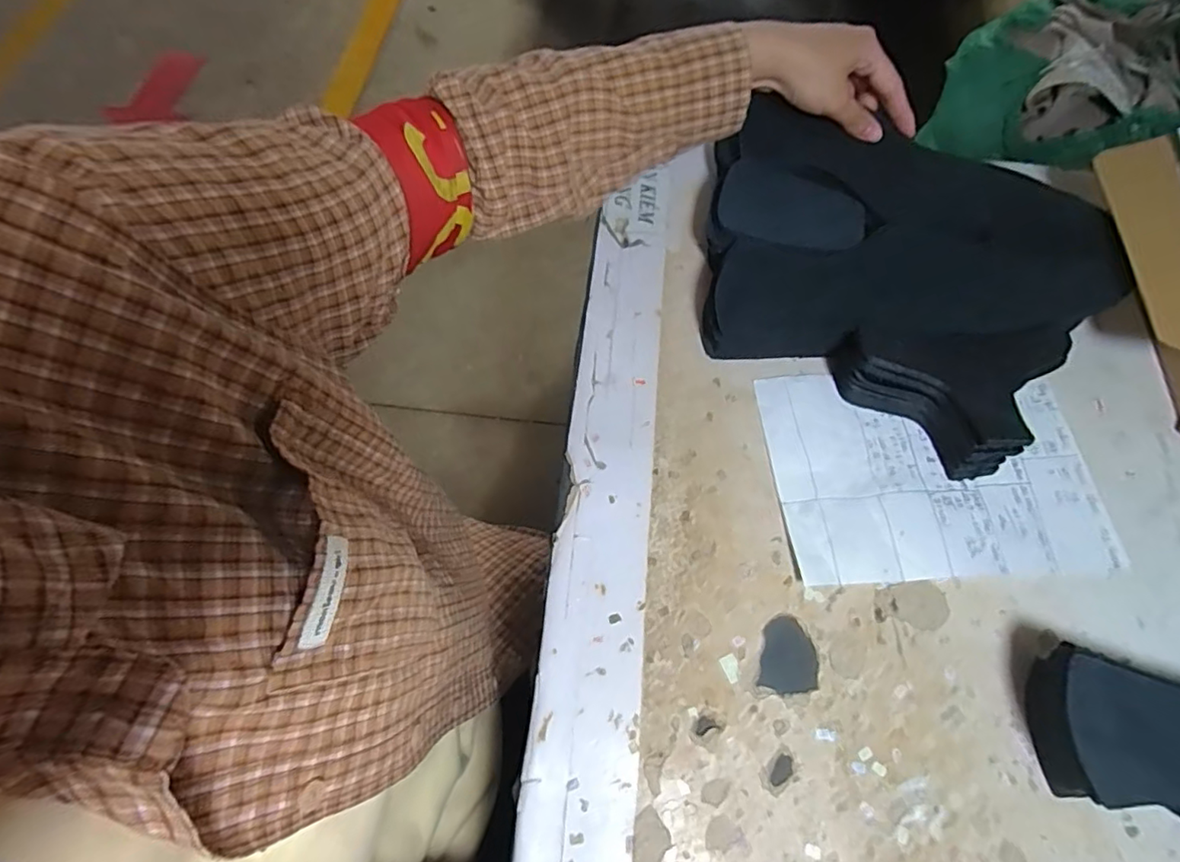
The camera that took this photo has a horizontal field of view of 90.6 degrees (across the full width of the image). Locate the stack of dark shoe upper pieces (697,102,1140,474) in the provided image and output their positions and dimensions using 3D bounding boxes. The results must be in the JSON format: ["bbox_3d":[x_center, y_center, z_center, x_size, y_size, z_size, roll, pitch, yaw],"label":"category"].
[{"bbox_3d":[0.213,-0.123,0.423,0.267,0.054,0.230,29,69,12],"label":"stack of dark shoe upper pieces"}]

